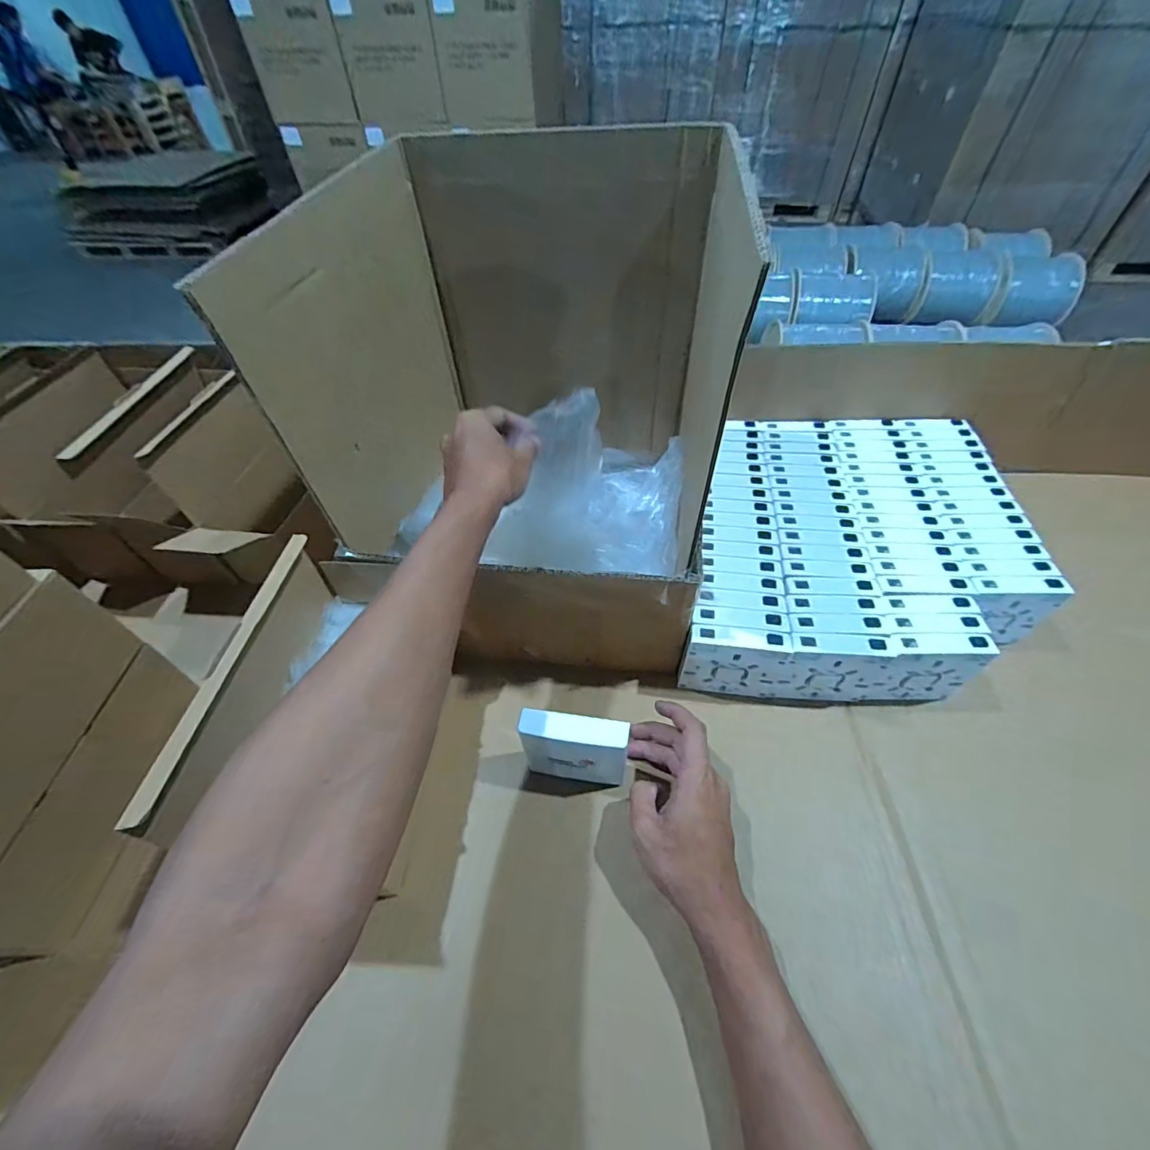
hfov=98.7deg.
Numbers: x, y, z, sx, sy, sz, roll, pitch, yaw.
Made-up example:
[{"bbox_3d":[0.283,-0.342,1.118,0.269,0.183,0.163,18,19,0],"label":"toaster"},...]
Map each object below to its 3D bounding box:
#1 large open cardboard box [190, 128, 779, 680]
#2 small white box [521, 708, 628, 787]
[{"bbox_3d":[-0.020,-0.146,0.465,0.306,0.349,0.321,8,51,8],"label":"large open cardboard box"},{"bbox_3d":[0.000,0.143,0.409,0.083,0.079,0.027,8,51,9],"label":"small white box"}]

